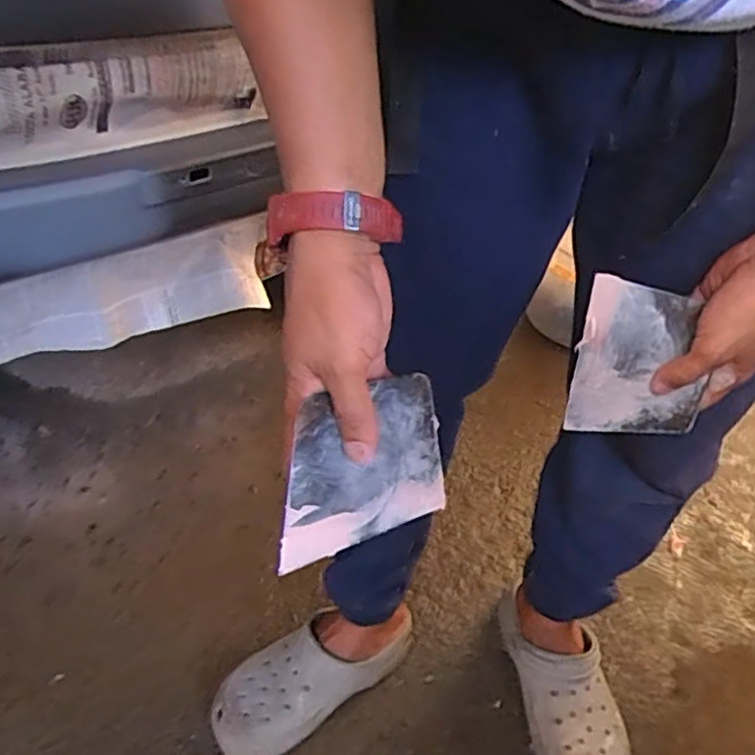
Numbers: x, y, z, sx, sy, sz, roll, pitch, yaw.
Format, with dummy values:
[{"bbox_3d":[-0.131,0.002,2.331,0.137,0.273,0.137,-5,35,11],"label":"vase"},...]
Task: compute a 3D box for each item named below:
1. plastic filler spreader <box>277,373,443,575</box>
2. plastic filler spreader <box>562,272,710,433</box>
[{"bbox_3d":[-0.006,0.053,0.413,0.005,0.097,0.135,7,12,44],"label":"plastic filler spreader"},{"bbox_3d":[0.208,-0.011,0.525,0.096,0.140,0.005,7,35,12],"label":"plastic filler spreader"}]

